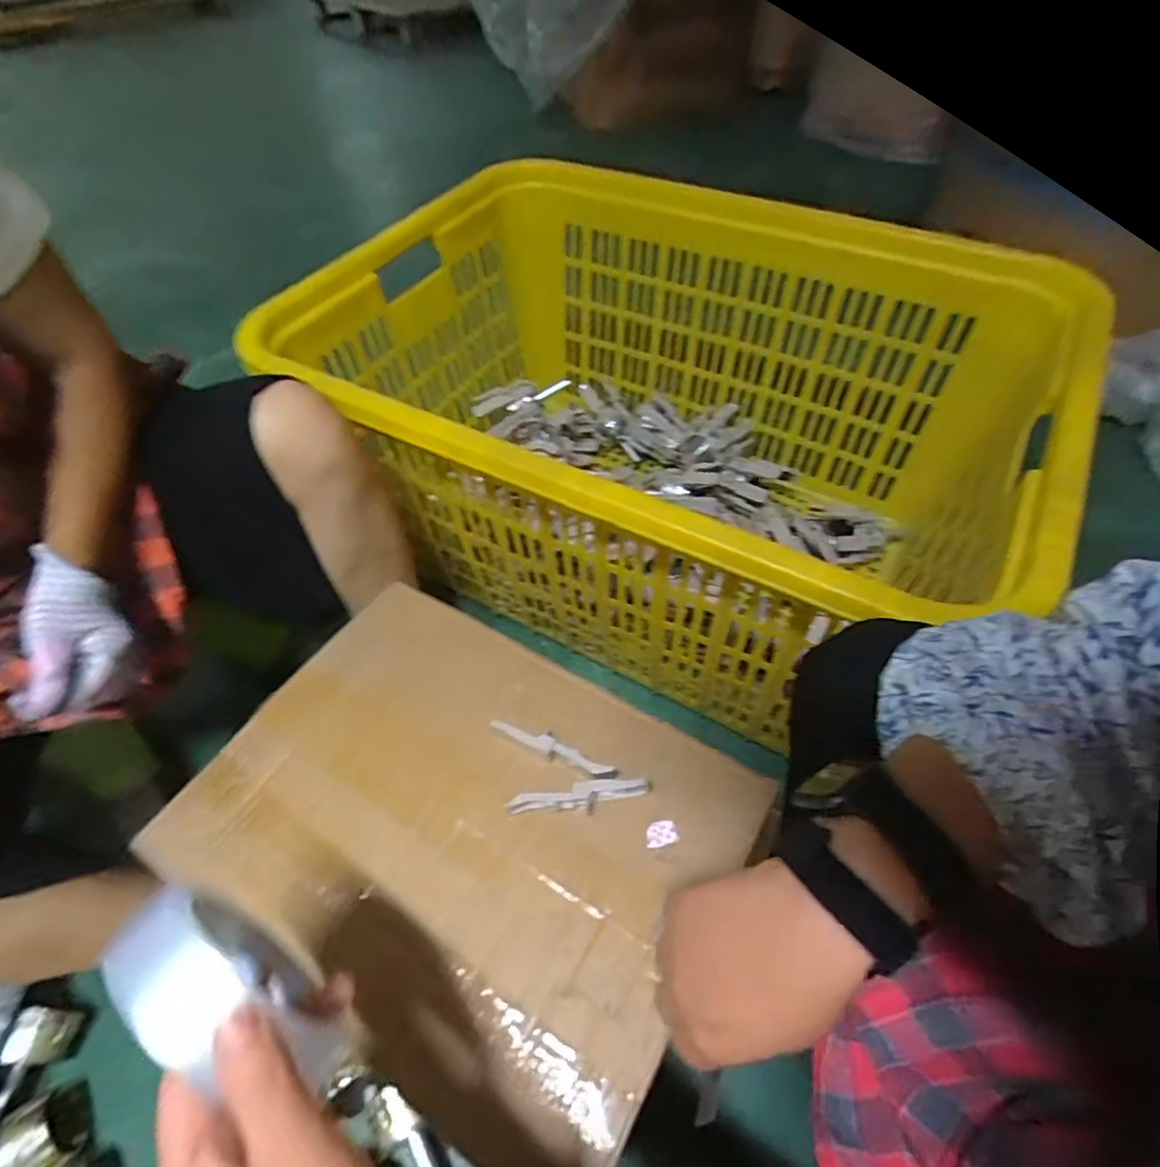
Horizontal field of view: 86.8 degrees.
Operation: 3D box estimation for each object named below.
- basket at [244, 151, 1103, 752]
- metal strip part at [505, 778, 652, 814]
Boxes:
[{"bbox_3d":[0.096,-0.226,0.841,0.839,0.408,0.628,25,58,20],"label":"basket"},{"bbox_3d":[0.000,0.149,0.429,0.098,0.016,0.017,-11,53,-6],"label":"metal strip part"}]

